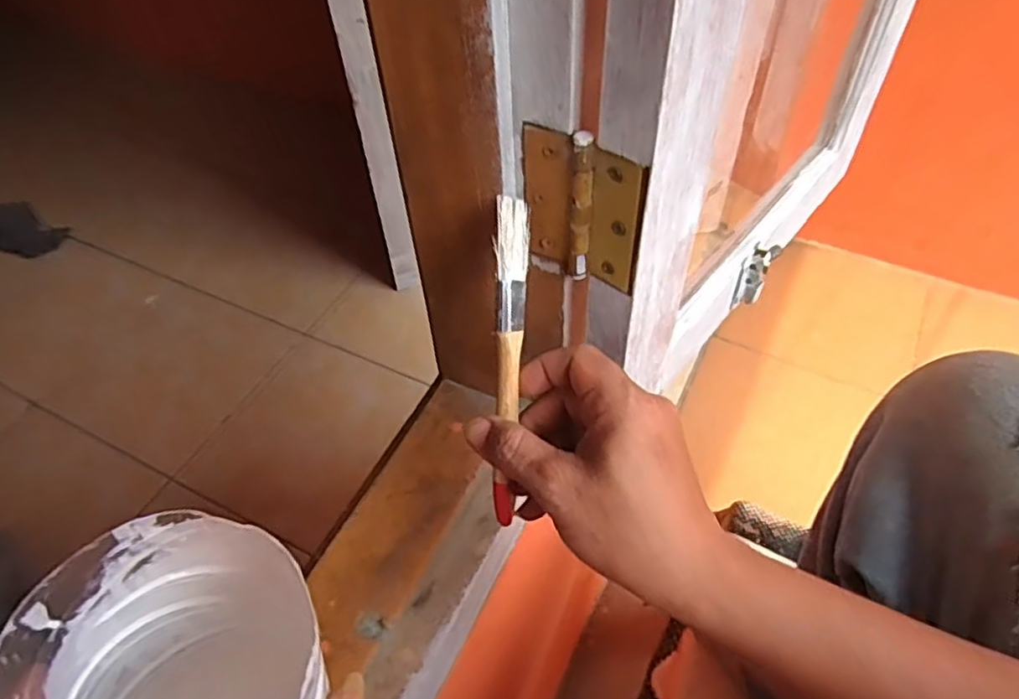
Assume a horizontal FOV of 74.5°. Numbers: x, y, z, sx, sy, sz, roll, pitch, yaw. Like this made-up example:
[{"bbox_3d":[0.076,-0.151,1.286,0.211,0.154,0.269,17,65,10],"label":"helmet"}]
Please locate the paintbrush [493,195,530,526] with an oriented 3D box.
[{"bbox_3d":[0.000,0.006,0.329,0.014,0.019,0.157,2,94,5],"label":"paintbrush"}]

